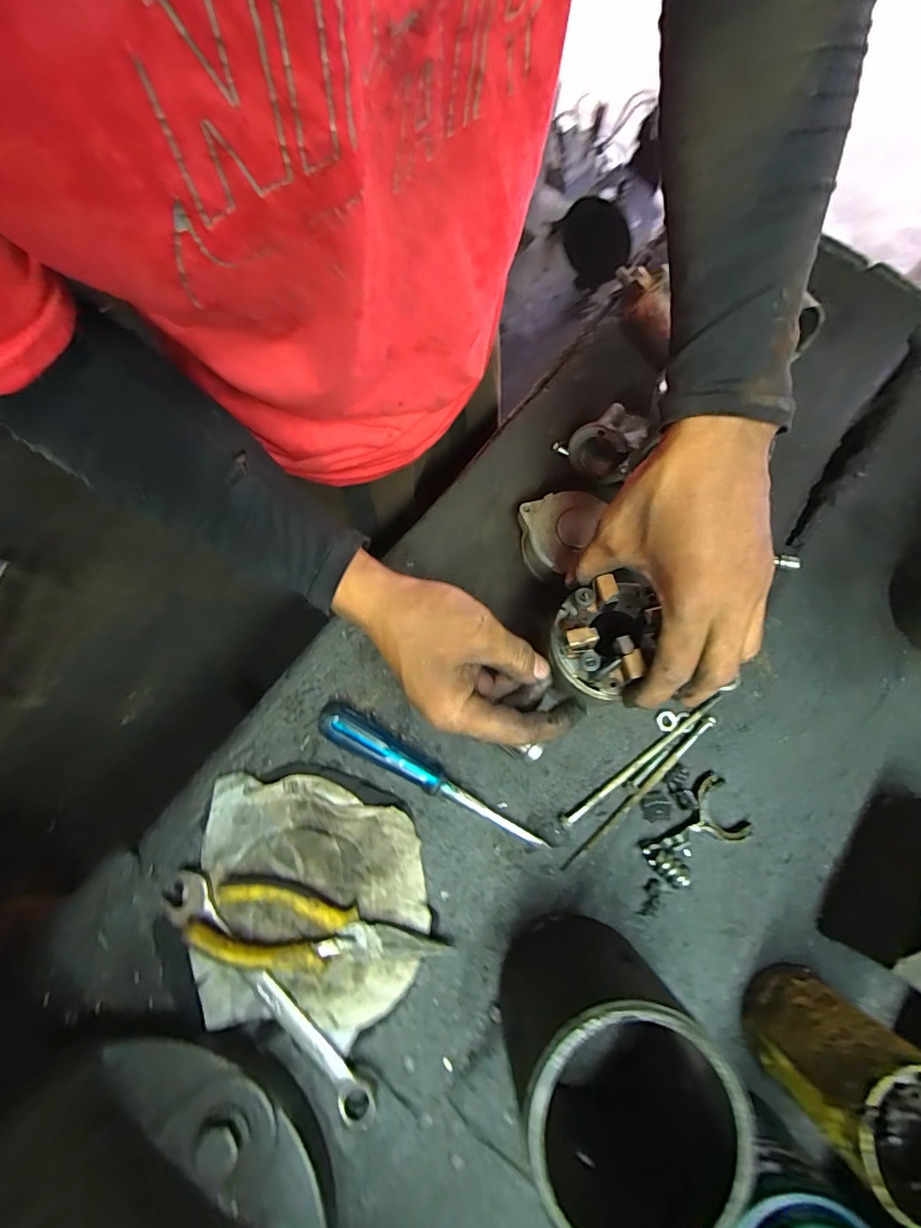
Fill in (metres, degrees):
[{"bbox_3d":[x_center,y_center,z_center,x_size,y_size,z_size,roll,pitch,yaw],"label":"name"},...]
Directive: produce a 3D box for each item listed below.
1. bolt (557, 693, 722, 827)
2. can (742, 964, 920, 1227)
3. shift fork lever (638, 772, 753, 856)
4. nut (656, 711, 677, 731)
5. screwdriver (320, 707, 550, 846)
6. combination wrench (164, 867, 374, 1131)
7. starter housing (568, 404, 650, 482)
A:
[{"bbox_3d":[0.144,0.116,0.394,0.161,0.008,0.009,-35,81,-9],"label":"bolt"},{"bbox_3d":[0.240,0.282,0.304,0.076,0.113,0.071,0,77,-1],"label":"can"},{"bbox_3d":[0.176,0.163,0.379,0.082,0.013,0.050,-25,80,-8],"label":"shift fork lever"},{"bbox_3d":[0.168,0.087,0.403,0.015,0.004,0.015,0,77,-2],"label":"nut"},{"bbox_3d":[-0.025,0.125,0.381,0.186,0.030,0.027,30,78,4],"label":"screwdriver"},{"bbox_3d":[-0.133,0.263,0.339,0.032,0.014,0.204,-42,82,-10],"label":"combination wrench"},{"bbox_3d":[0.130,-0.151,0.437,0.052,0.055,0.055,0,74,-1],"label":"starter housing"}]

